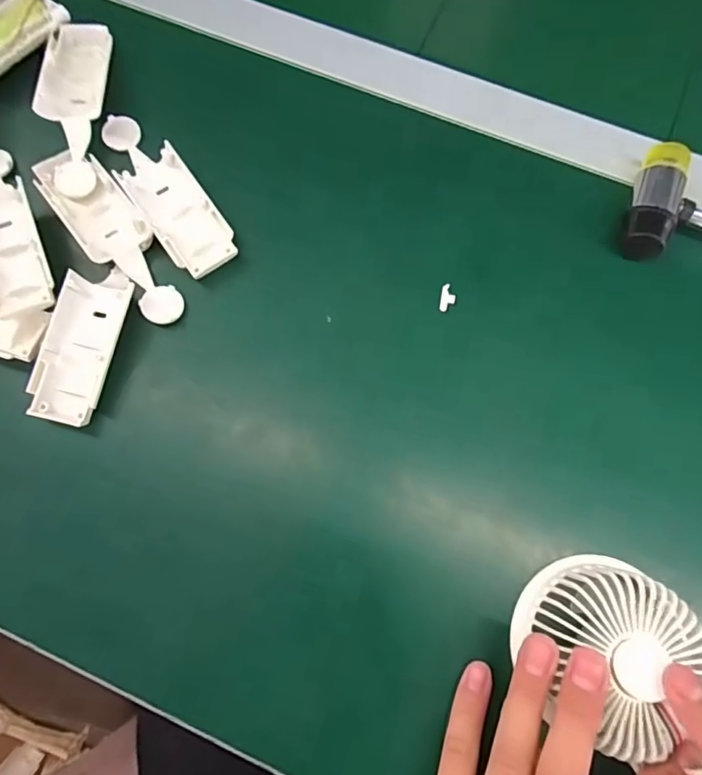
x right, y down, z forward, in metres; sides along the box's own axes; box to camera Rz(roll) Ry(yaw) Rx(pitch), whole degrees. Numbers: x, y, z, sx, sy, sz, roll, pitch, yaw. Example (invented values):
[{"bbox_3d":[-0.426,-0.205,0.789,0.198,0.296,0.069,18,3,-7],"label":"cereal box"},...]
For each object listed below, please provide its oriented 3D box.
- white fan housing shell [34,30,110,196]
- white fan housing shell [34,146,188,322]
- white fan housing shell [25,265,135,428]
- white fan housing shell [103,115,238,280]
[{"bbox_3d":[-0.179,-0.186,0.329,0.031,0.019,0.134,-2,74,-1],"label":"white fan housing shell"},{"bbox_3d":[-0.145,-0.095,0.312,0.039,0.018,0.128,-37,78,-11],"label":"white fan housing shell"},{"bbox_3d":[-0.154,-0.028,0.297,0.037,0.015,0.095,13,74,3],"label":"white fan housing shell"},{"bbox_3d":[-0.119,-0.126,0.324,0.041,0.014,0.130,-34,77,-10],"label":"white fan housing shell"}]

